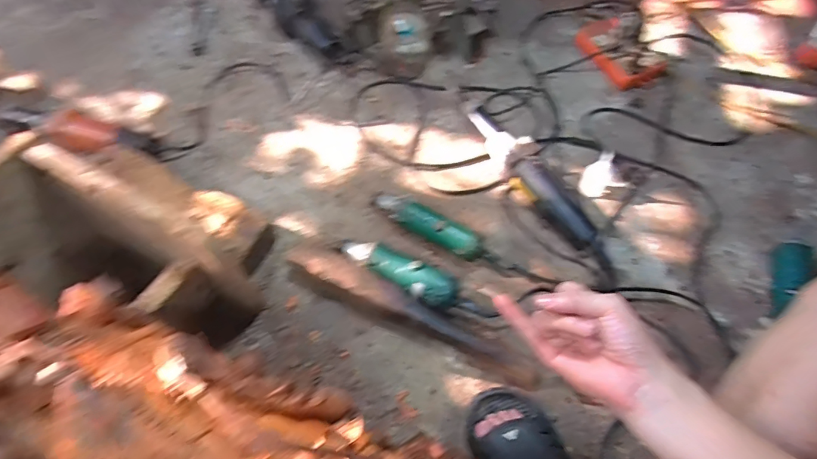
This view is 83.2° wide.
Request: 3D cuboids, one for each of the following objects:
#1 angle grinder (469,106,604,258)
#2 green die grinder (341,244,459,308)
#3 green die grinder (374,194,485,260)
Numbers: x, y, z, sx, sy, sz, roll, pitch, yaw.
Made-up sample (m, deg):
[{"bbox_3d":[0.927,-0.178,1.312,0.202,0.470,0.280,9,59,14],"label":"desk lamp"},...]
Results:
[{"bbox_3d":[0.208,-0.095,0.801,0.062,0.066,0.347,-29,64,-17],"label":"angle grinder"},{"bbox_3d":[-0.018,0.067,0.703,0.194,0.059,0.046,26,60,13],"label":"green die grinder"},{"bbox_3d":[0.027,-0.004,0.744,0.198,0.056,0.038,27,60,13],"label":"green die grinder"}]

